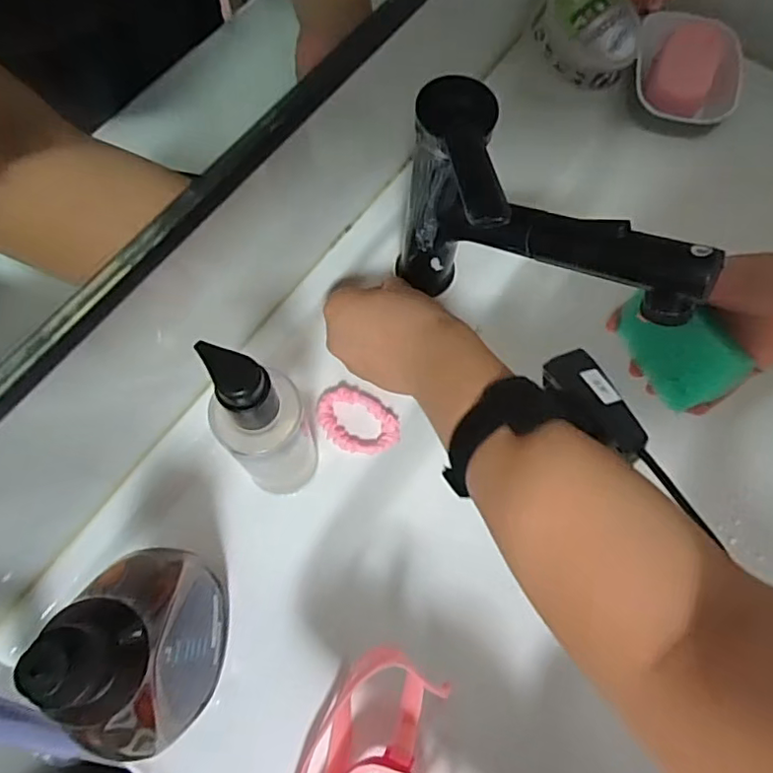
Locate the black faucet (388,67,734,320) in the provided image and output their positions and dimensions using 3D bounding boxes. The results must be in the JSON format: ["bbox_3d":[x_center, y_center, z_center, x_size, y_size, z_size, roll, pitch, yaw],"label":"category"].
[{"bbox_3d":[0.097,-0.085,0.382,0.180,0.170,0.042,32,73,10],"label":"black faucet"}]

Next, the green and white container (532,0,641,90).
[{"bbox_3d":[0.185,-0.328,0.530,0.091,0.035,0.099,32,79,-9],"label":"green and white container"}]

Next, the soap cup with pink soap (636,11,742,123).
[{"bbox_3d":[0.279,-0.299,0.538,0.092,0.038,0.114,17,71,5],"label":"soap cup with pink soap"}]

